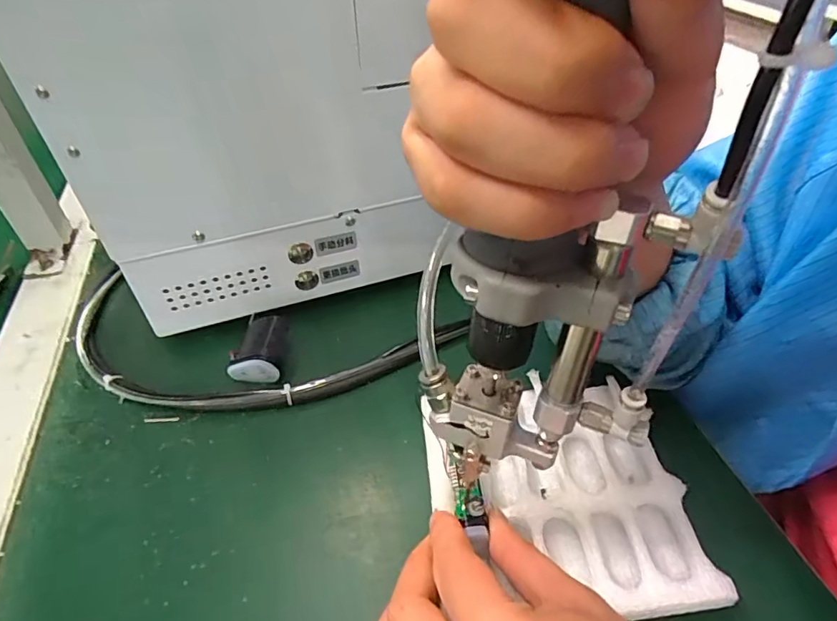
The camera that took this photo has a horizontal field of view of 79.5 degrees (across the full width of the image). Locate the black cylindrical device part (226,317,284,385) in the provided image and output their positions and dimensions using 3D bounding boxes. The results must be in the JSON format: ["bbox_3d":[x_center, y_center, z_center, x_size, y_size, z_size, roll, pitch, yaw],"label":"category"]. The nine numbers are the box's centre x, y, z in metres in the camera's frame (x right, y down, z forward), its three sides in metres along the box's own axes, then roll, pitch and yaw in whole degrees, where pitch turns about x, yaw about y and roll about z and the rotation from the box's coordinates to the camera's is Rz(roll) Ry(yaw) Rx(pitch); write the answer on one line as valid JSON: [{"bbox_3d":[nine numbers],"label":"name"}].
[{"bbox_3d":[-0.113,0.026,0.351,0.035,0.025,0.047,-3,42,-4],"label":"black cylindrical device part"}]

